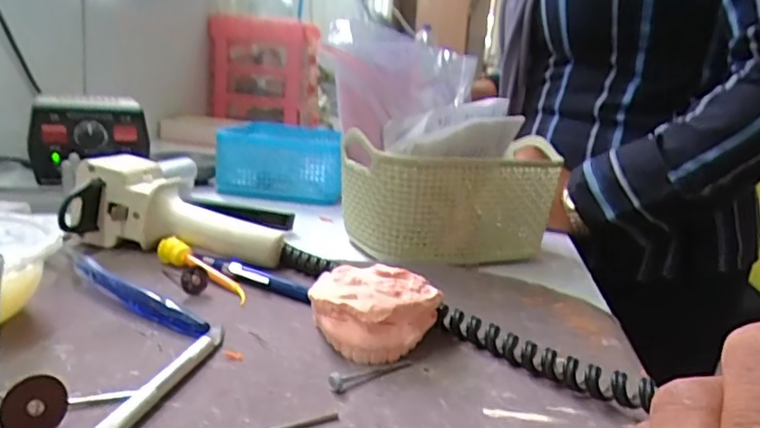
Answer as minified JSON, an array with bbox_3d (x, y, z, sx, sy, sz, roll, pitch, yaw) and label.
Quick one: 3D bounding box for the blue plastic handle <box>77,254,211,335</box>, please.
[{"bbox_3d":[-0.136,0.045,0.321,0.112,0.012,0.011,14,16,33],"label":"blue plastic handle"}]

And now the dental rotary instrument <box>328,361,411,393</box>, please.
[{"bbox_3d":[-0.004,0.072,0.272,0.046,0.007,0.006,-7,18,-40],"label":"dental rotary instrument"}]

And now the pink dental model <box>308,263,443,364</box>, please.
[{"bbox_3d":[-0.003,0.050,0.300,0.064,0.036,0.042,5,13,2],"label":"pink dental model"}]

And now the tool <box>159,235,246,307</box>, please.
[{"bbox_3d":[-0.111,0.033,0.370,0.089,0.016,0.018,17,18,42],"label":"tool"}]

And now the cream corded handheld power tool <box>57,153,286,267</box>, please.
[{"bbox_3d":[-0.138,-0.005,0.420,0.141,0.058,0.074,4,13,-4],"label":"cream corded handheld power tool"}]

